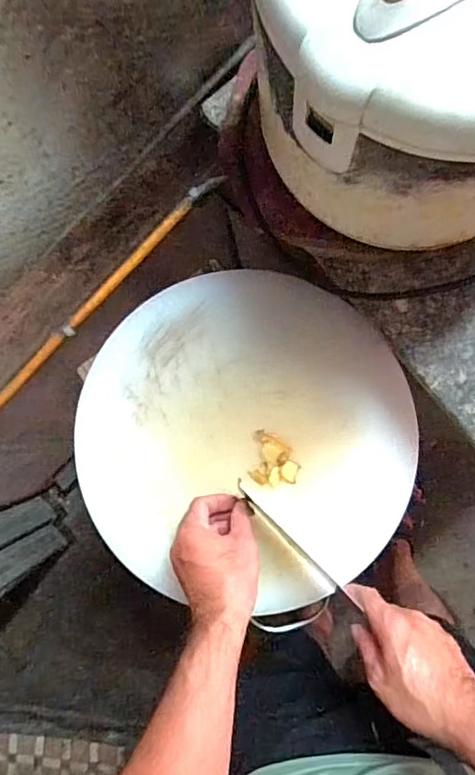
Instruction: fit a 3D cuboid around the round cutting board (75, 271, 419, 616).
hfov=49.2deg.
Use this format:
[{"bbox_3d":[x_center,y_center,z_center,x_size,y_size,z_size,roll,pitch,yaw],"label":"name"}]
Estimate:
[{"bbox_3d":[0.014,0.050,0.573,0.356,0.047,0.337,0,85,5],"label":"round cutting board"}]

